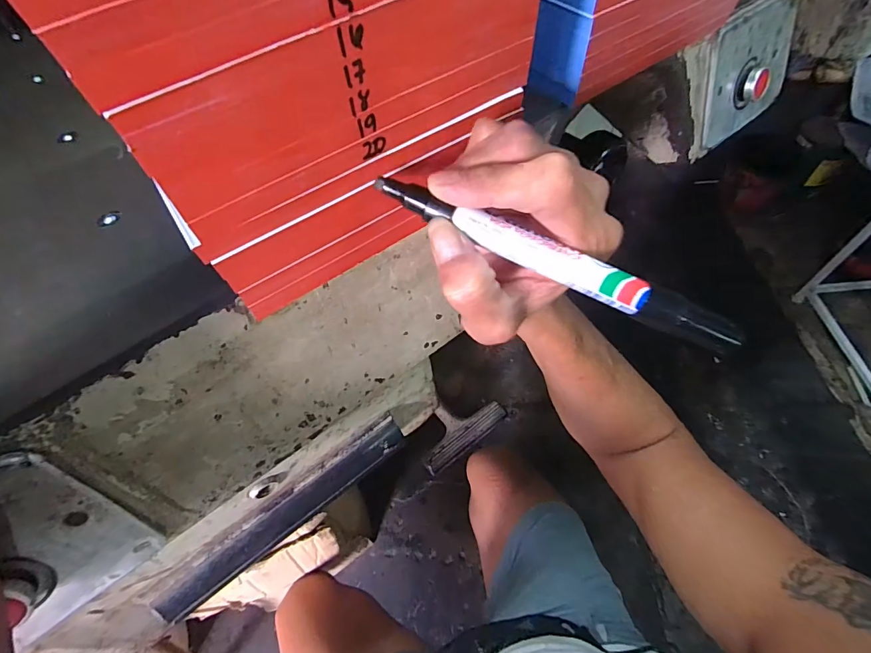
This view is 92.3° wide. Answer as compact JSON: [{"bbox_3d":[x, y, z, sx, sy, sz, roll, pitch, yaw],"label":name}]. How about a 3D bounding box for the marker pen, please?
[{"bbox_3d":[0.049,-0.028,0.173,0.156,0.011,0.013,24,61,2],"label":"marker pen"}]

